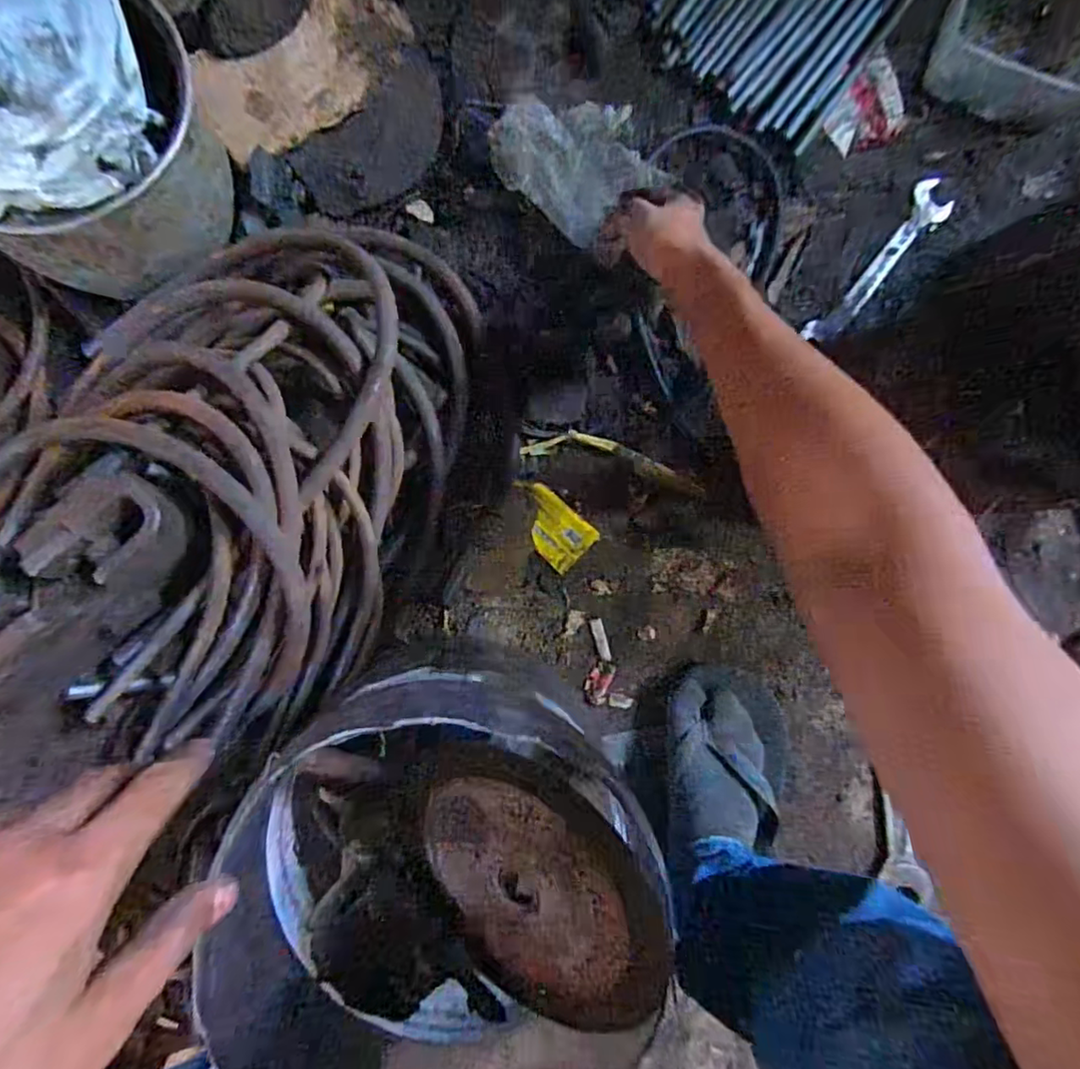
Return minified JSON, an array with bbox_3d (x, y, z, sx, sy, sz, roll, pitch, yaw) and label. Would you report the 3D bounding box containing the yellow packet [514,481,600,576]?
[{"bbox_3d":[0.008,-0.010,0.581,0.093,0.010,0.053,43,86,-1],"label":"yellow packet"}]

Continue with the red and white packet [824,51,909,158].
[{"bbox_3d":[0.347,-0.448,0.625,0.097,0.015,0.073,-37,90,-4],"label":"red and white packet"}]

